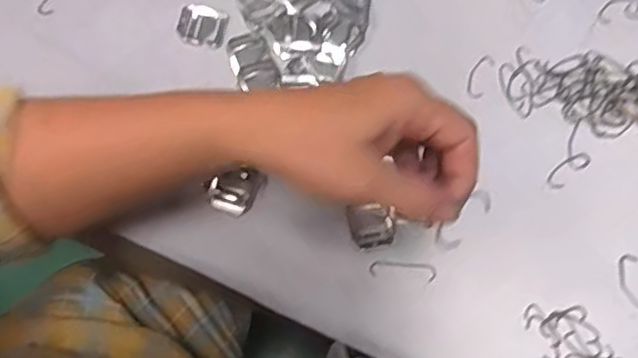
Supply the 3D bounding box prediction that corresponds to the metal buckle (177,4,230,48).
[{"bbox_3d":[-0.088,-0.116,0.474,0.036,0.006,0.032,10,73,1],"label":"metal buckle"}]

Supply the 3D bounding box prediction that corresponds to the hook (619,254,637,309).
[{"bbox_3d":[0.216,0.070,0.428,0.019,0.004,0.037,-12,74,-6],"label":"hook"}]

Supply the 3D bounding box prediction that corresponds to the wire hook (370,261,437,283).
[{"bbox_3d":[0.057,0.062,0.424,0.045,0.004,0.011,7,73,0],"label":"wire hook"}]

